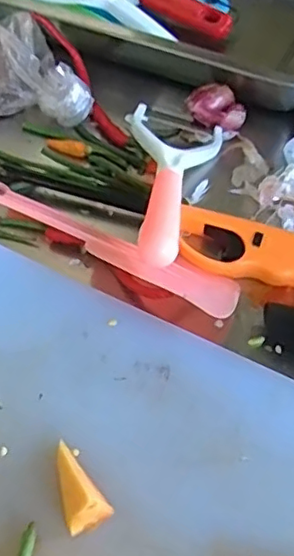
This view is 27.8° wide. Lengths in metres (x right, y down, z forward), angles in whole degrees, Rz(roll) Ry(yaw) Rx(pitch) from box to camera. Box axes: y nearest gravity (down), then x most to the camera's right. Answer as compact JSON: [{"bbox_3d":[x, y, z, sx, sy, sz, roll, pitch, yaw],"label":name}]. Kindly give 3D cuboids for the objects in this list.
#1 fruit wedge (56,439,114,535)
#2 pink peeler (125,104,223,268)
[{"bbox_3d":[-0.034,0.096,0.277,0.020,0.015,0.041,-24,61,-16],"label":"fruit wedge"},{"bbox_3d":[0.015,-0.062,0.377,0.064,0.020,0.144,5,43,2],"label":"pink peeler"}]

